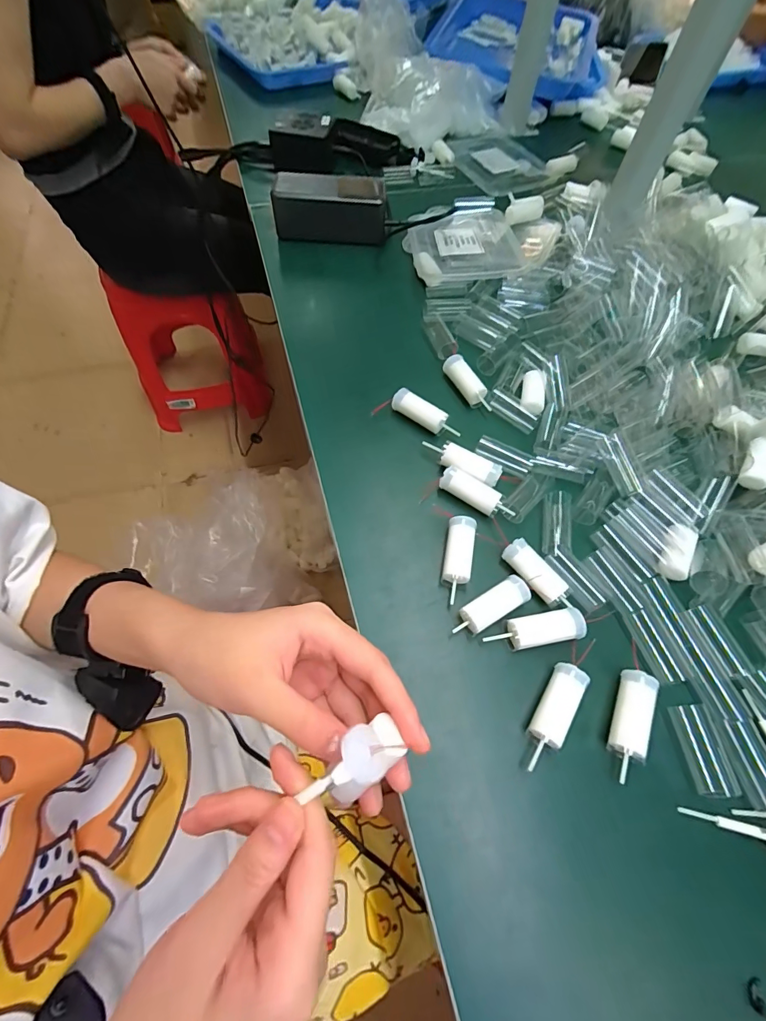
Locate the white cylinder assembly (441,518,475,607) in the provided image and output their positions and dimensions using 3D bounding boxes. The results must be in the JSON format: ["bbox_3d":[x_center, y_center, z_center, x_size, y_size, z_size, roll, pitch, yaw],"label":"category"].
[{"bbox_3d":[0.055,0.036,0.308,0.021,0.016,0.063,10,62,3],"label":"white cylinder assembly"}]

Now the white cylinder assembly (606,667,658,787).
[{"bbox_3d":[0.153,0.133,0.261,0.019,0.020,0.063,24,64,10],"label":"white cylinder assembly"}]

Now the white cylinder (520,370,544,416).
[{"bbox_3d":[0.140,-0.110,0.388,0.020,0.014,0.045,13,62,4],"label":"white cylinder"}]

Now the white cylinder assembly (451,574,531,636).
[{"bbox_3d":[0.076,0.068,0.292,0.060,0.014,0.020,-27,66,-16],"label":"white cylinder assembly"}]

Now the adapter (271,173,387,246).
[{"bbox_3d":[-0.059,-0.341,0.477,0.124,0.061,0.035,3,62,-1],"label":"adapter"}]

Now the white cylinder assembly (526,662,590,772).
[{"bbox_3d":[0.106,0.128,0.261,0.021,0.019,0.066,32,65,14],"label":"white cylinder assembly"}]

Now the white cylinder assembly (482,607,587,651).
[{"bbox_3d":[0.104,0.083,0.286,0.067,0.015,0.021,-8,63,-7],"label":"white cylinder assembly"}]

